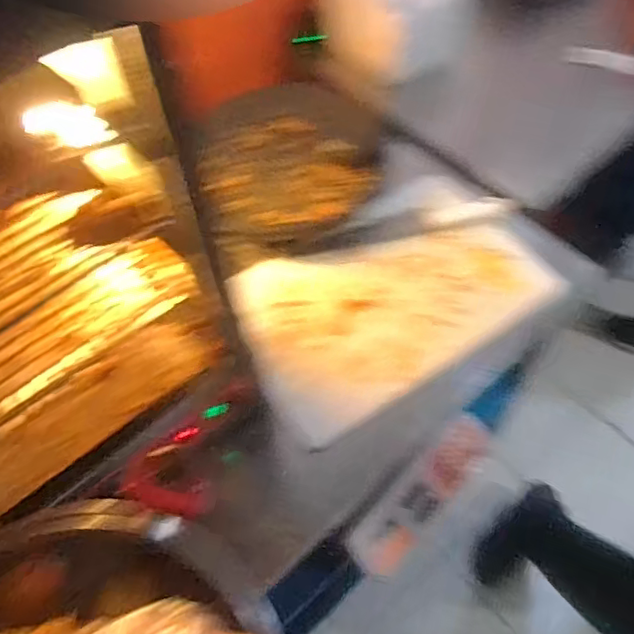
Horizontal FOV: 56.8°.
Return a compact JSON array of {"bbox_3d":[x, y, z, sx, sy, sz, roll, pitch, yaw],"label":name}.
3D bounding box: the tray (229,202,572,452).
[{"bbox_3d":[0.118,-0.031,0.885,0.456,0.046,0.281,-24,59,-13],"label":"tray"}]

